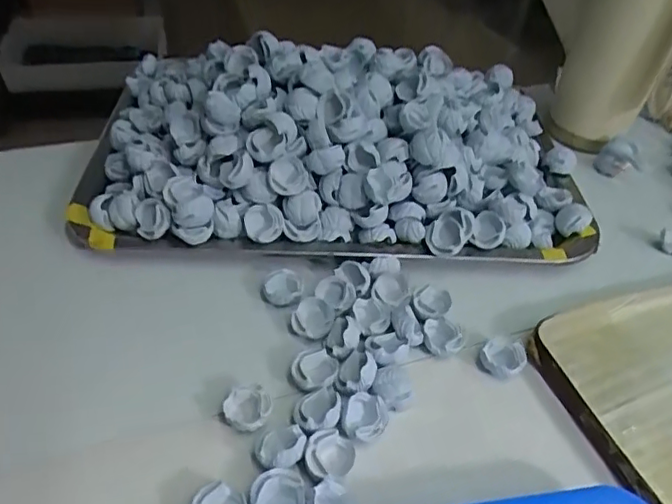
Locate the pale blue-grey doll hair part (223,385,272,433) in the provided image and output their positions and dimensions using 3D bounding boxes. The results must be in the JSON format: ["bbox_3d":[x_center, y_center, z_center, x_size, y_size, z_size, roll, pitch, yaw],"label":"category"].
[{"bbox_3d":[-0.044,0.079,0.293,0.023,0.014,0.019,1,42,-3],"label":"pale blue-grey doll hair part"}]

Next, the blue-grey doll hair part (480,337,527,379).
[{"bbox_3d":[0.094,0.059,0.329,0.023,0.014,0.022,2,42,-2],"label":"blue-grey doll hair part"}]

